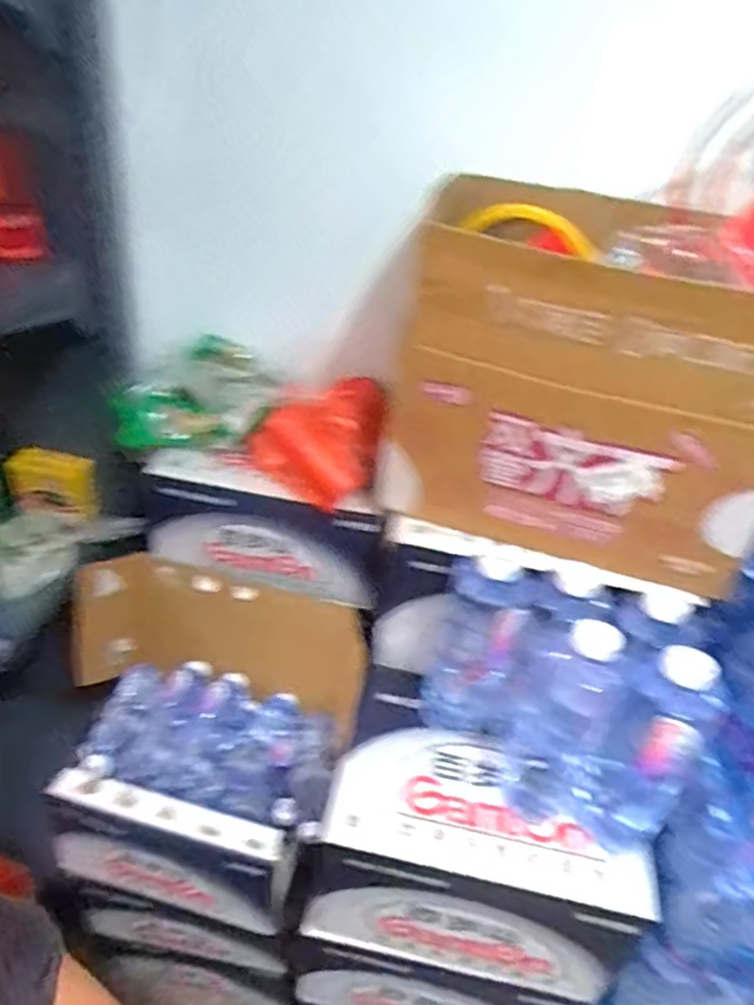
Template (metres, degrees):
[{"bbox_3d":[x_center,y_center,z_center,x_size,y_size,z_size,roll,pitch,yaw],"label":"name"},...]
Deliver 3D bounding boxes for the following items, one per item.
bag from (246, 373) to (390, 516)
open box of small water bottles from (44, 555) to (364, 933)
[{"bbox_3d":[-0.090,-0.083,0.942,0.183,0.135,0.112,10,36,3],"label":"bag"},{"bbox_3d":[-0.257,0.326,1.002,0.425,0.374,0.307,12,36,6],"label":"open box of small water bottles"}]

